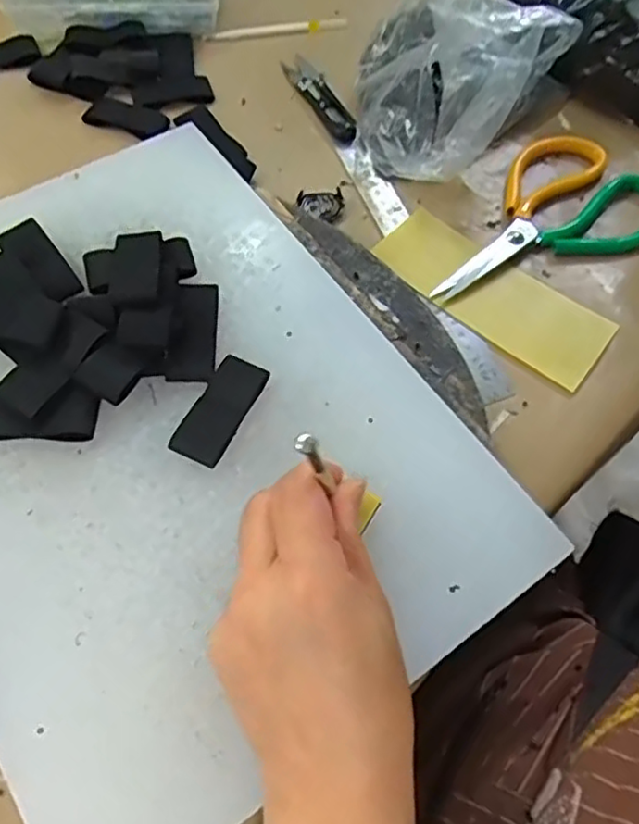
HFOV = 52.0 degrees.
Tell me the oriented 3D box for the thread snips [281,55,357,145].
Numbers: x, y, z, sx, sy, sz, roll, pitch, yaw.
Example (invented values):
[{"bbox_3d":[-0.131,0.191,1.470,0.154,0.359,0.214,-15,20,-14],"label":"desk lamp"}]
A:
[{"bbox_3d":[0.001,-0.247,0.509,0.022,0.007,0.106,-22,64,-15],"label":"thread snips"}]

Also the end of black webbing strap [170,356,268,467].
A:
[{"bbox_3d":[-0.051,-0.002,0.335,0.026,0.004,0.061,22,60,12],"label":"end of black webbing strap"}]

